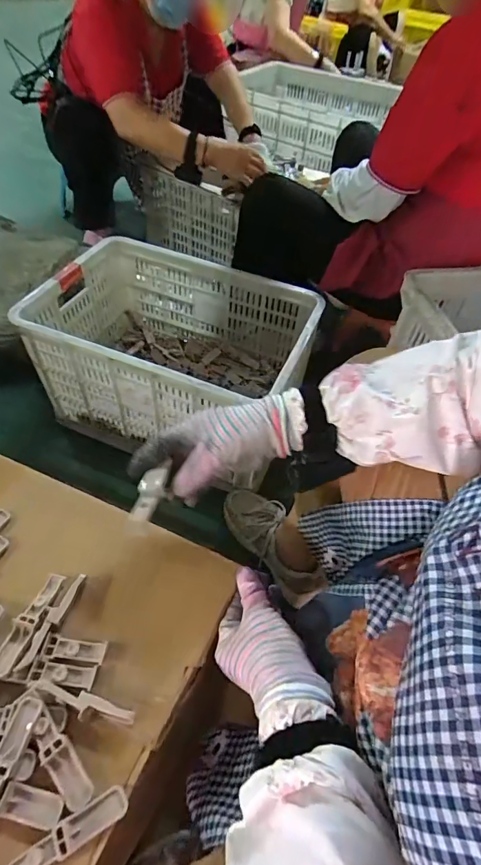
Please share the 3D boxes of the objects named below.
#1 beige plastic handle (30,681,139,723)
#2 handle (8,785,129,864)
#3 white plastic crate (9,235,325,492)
[{"bbox_3d":[-0.142,0.241,0.371,0.095,0.025,0.019,17,52,7],"label":"beige plastic handle"},{"bbox_3d":[-0.137,0.312,0.319,0.102,0.008,0.021,-22,58,-21],"label":"handle"},{"bbox_3d":[-0.138,-0.166,0.932,0.529,0.285,0.356,20,53,10],"label":"white plastic crate"}]

